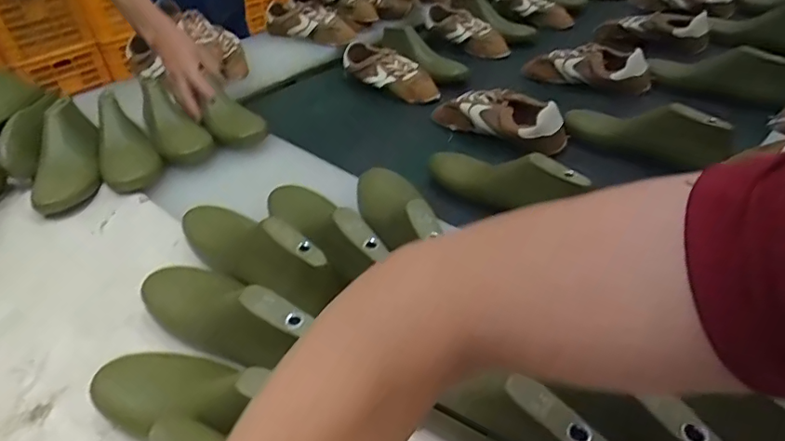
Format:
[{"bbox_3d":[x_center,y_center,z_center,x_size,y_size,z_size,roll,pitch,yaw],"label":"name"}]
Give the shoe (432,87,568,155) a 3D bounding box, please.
[{"bbox_3d":[0.180,-0.178,0.902,0.243,0.071,0.092,20,45,28],"label":"shoe"}]

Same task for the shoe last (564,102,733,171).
[{"bbox_3d":[0.390,-0.142,0.821,0.241,0.087,0.065,20,45,28],"label":"shoe last"}]

